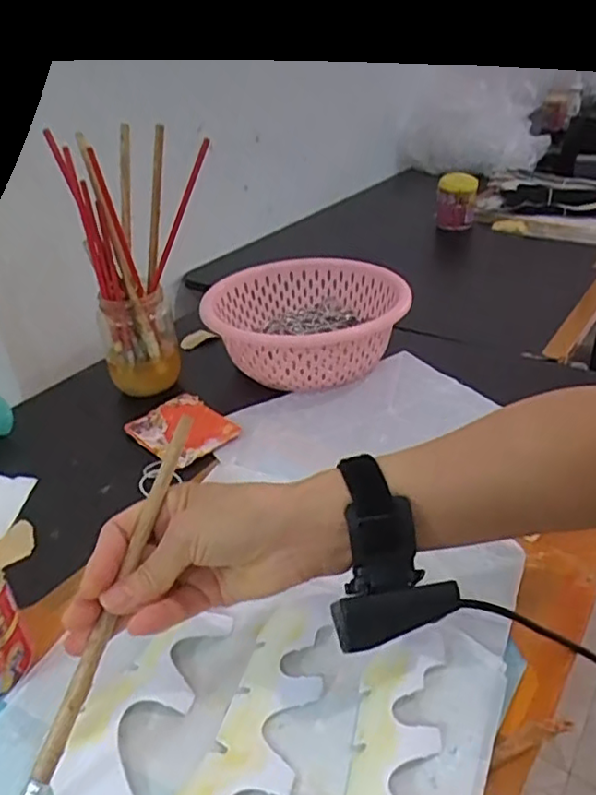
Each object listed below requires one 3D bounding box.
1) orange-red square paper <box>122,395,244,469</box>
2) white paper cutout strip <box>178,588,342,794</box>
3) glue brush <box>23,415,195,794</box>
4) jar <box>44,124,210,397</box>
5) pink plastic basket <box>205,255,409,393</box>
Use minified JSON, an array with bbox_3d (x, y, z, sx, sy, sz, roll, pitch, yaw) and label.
[{"bbox_3d":[-0.114,0.029,0.636,0.099,0.008,0.080,25,42,38],"label":"orange-red square paper"},{"bbox_3d":[-0.024,0.190,0.350,0.062,0.020,0.205,7,34,17],"label":"white paper cutout strip"},{"bbox_3d":[-0.109,0.132,0.345,0.014,0.015,0.267,10,66,21],"label":"glue brush"},{"bbox_3d":[-0.159,-0.139,0.679,0.140,0.249,0.103,-12,33,-13],"label":"jar"},{"bbox_3d":[0.009,-0.081,0.725,0.210,0.085,0.203,13,36,25],"label":"pink plastic basket"}]

